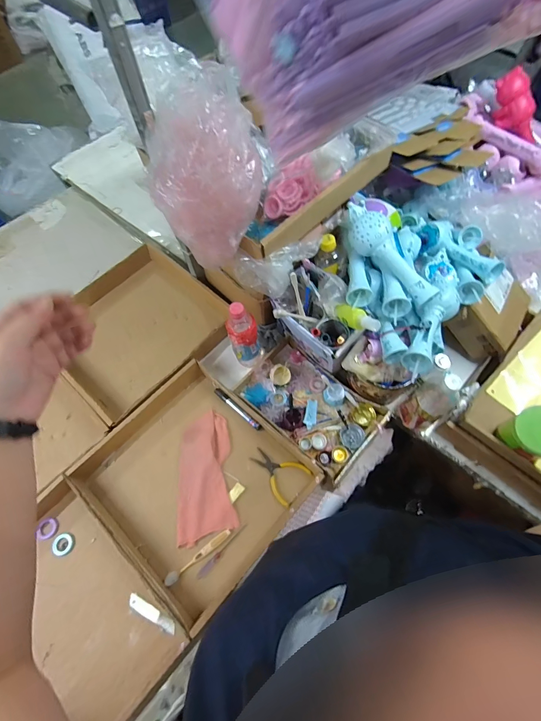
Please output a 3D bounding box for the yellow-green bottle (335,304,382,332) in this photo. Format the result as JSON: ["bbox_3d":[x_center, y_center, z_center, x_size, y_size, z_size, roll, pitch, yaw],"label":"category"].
[{"bbox_3d":[0.162,-0.077,0.623,0.025,0.030,0.116,-33,37,-14],"label":"yellow-green bottle"}]

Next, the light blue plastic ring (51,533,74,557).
[{"bbox_3d":[-0.396,0.351,0.643,0.035,0.010,0.036,0,65,0],"label":"light blue plastic ring"}]

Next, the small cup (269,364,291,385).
[{"bbox_3d":[0.022,0.033,0.778,0.046,0.021,0.047,0,89,-4],"label":"small cup"}]

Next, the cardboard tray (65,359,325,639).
[{"bbox_3d":[-0.150,0.238,0.691,0.379,0.065,0.347,39,71,17],"label":"cardboard tray"}]

